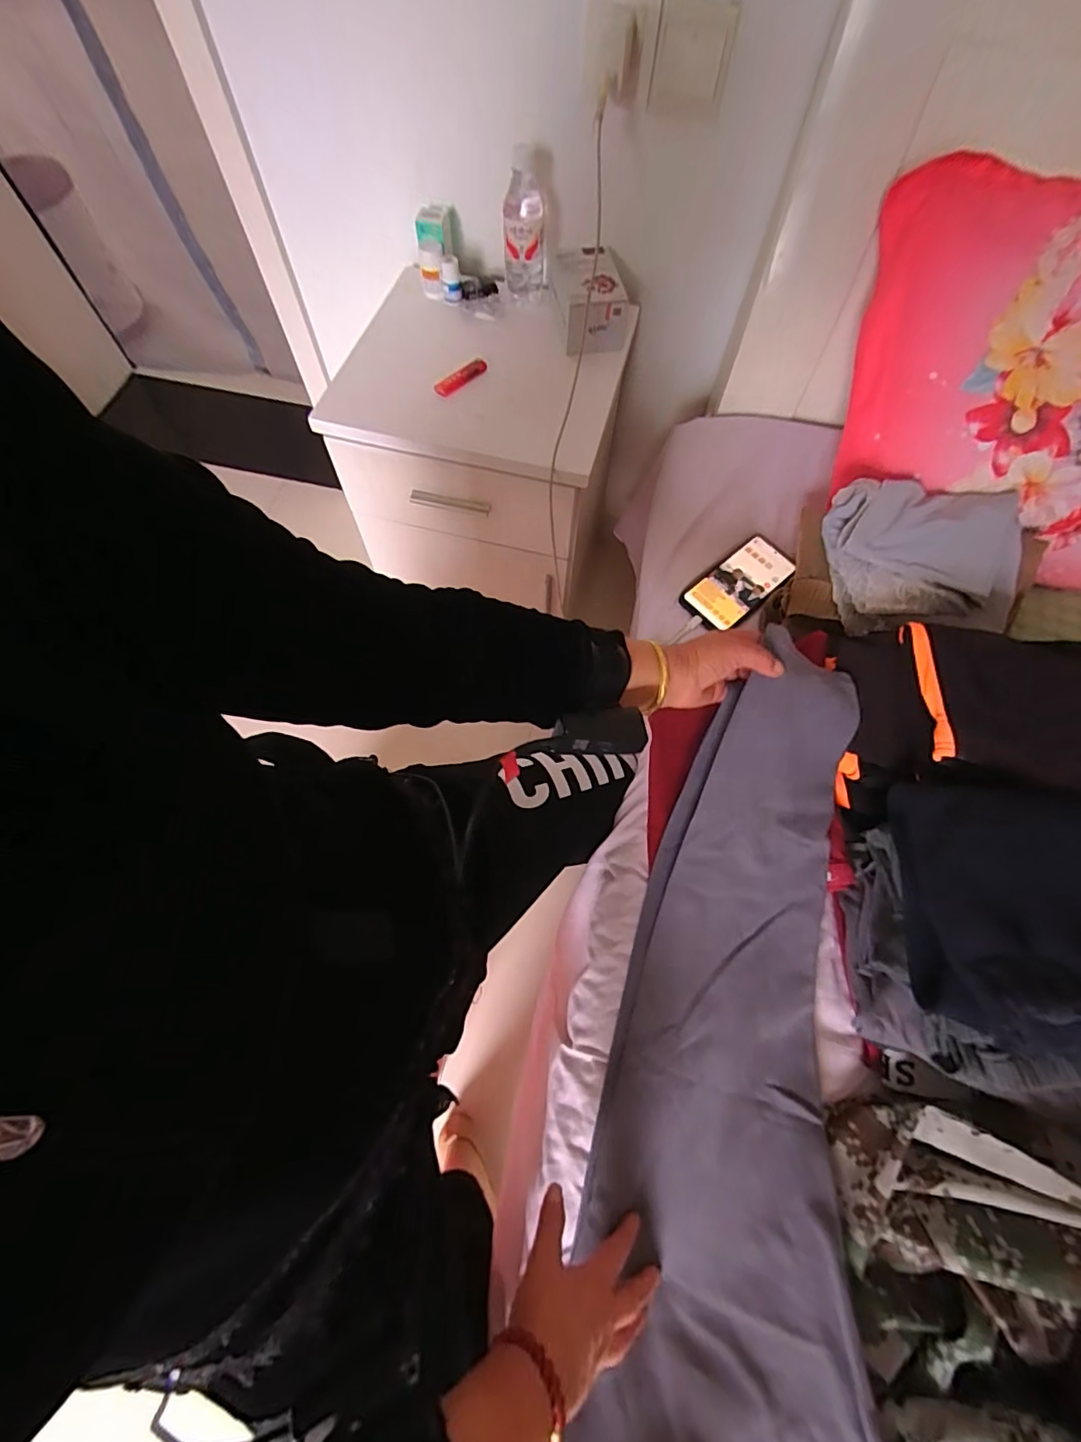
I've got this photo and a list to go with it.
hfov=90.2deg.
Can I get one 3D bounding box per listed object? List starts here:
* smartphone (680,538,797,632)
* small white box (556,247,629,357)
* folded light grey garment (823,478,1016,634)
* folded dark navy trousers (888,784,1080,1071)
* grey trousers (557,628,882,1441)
[{"bbox_3d":[0.260,-0.178,0.696,0.162,0.016,0.075,-37,72,-16],"label":"smartphone"},{"bbox_3d":[0.072,-0.590,0.763,0.086,0.071,0.123,-8,67,-5],"label":"small white box"},{"bbox_3d":[0.419,-0.184,0.591,0.180,0.087,0.161,6,67,1],"label":"folded light grey garment"},{"bbox_3d":[0.426,0.155,0.412,0.243,0.073,0.196,10,67,3],"label":"folded dark navy trousers"},{"bbox_3d":[0.150,0.356,0.421,0.197,0.107,0.847,14,70,5],"label":"grey trousers"}]

